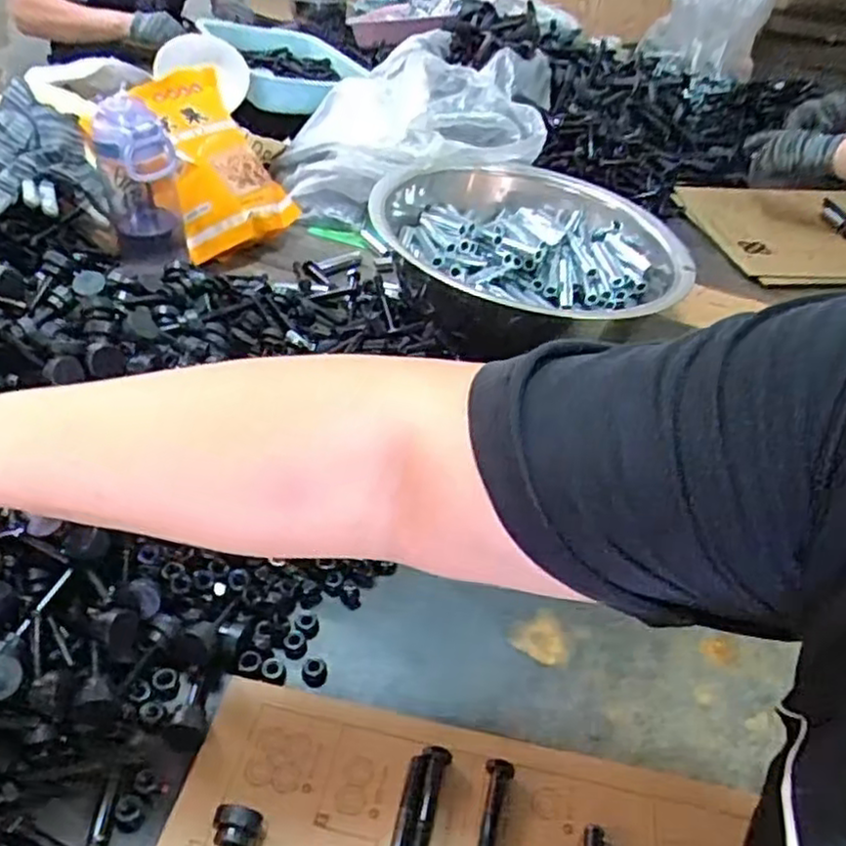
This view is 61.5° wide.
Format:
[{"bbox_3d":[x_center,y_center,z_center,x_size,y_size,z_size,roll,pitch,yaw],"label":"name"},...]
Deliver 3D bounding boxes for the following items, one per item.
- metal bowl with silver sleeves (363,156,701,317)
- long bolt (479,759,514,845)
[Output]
[{"bbox_3d":[0.118,-0.192,0.809,0.342,0.104,0.316,2,39,-2],"label":"metal bowl with silver sleeves"},{"bbox_3d":[0.036,0.230,0.401,0.015,0.018,0.076,13,40,12],"label":"long bolt"}]

